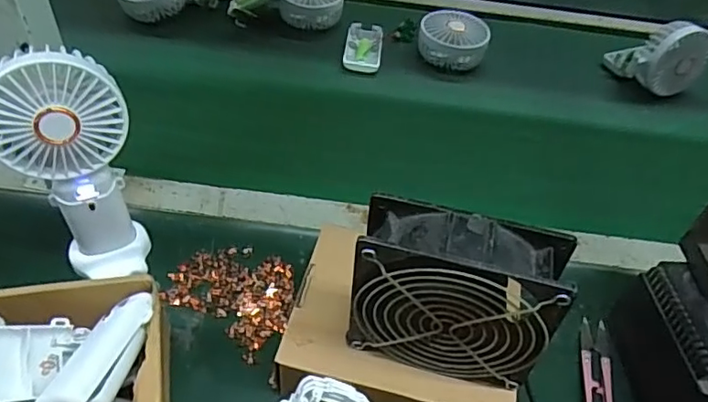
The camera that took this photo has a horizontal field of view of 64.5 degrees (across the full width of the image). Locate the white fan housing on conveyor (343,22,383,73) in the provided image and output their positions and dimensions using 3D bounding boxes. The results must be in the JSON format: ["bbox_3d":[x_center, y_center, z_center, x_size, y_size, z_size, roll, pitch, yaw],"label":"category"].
[{"bbox_3d":[0.013,-0.200,0.728,0.046,0.008,0.100,7,48,0],"label":"white fan housing on conveyor"}]

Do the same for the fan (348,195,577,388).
[{"bbox_3d":[0.059,0.059,0.348,0.117,0.112,0.044,14,49,7],"label":"fan"}]

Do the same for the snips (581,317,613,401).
[{"bbox_3d":[0.192,0.137,0.441,0.022,0.010,0.103,15,49,7],"label":"snips"}]

